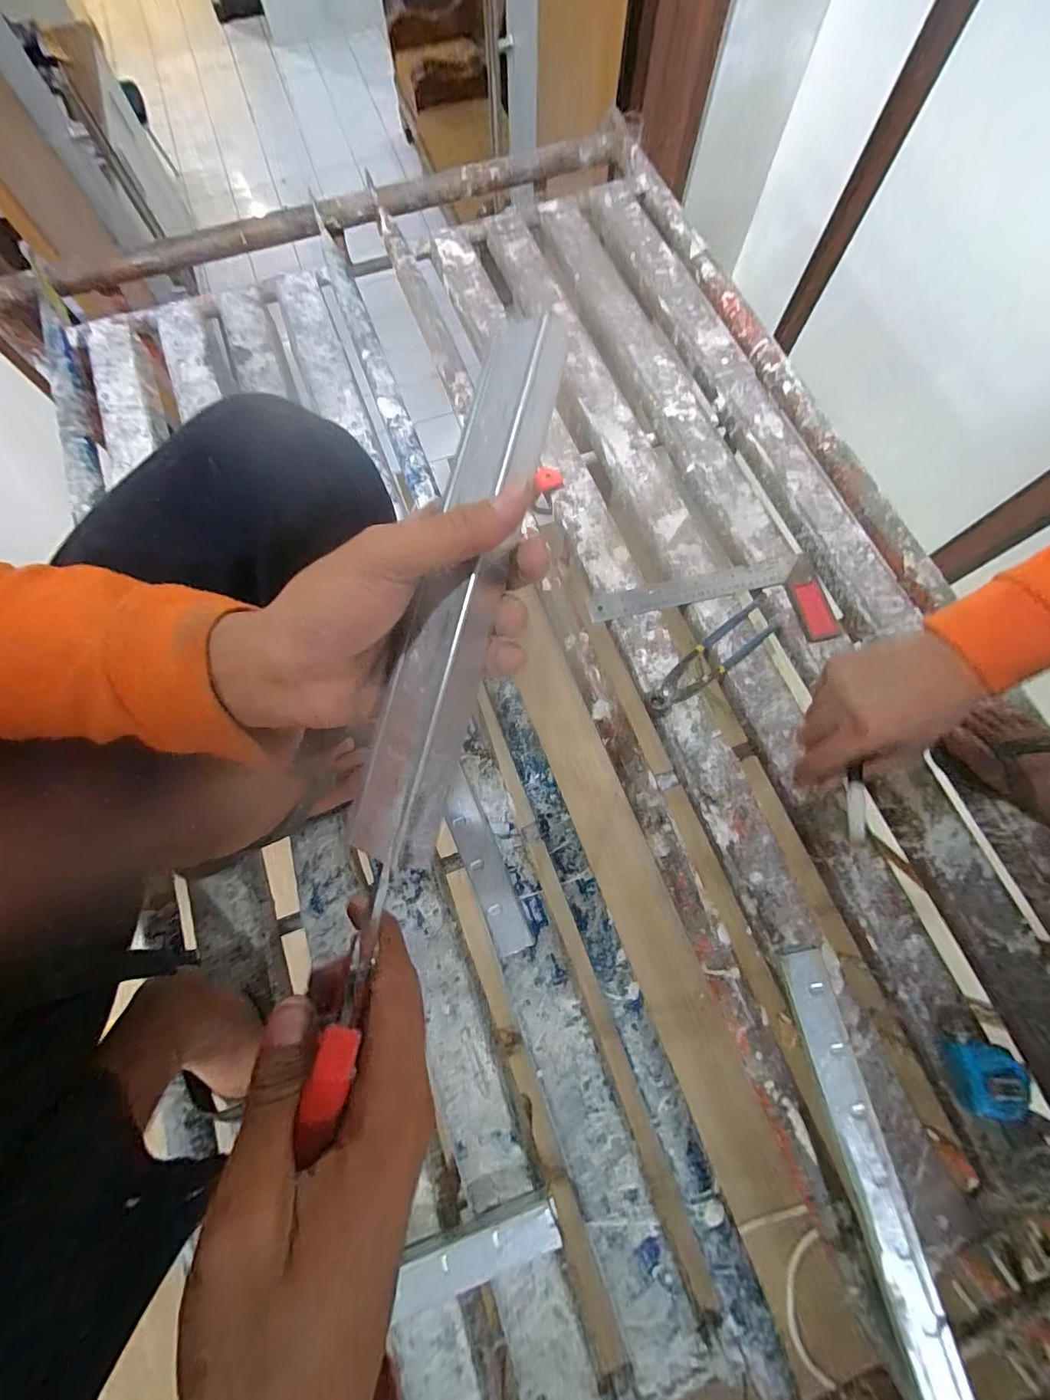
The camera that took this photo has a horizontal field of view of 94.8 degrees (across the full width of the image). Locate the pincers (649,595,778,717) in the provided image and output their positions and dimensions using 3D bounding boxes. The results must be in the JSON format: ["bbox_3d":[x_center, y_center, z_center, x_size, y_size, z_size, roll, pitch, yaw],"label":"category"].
[{"bbox_3d":[0.237,-0.056,0.603,0.213,0.016,0.048,-36,77,-9],"label":"pincers"}]

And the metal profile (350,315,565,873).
[{"bbox_3d":[-0.029,-0.050,0.203,0.043,0.024,0.233,15,85,3],"label":"metal profile"}]

